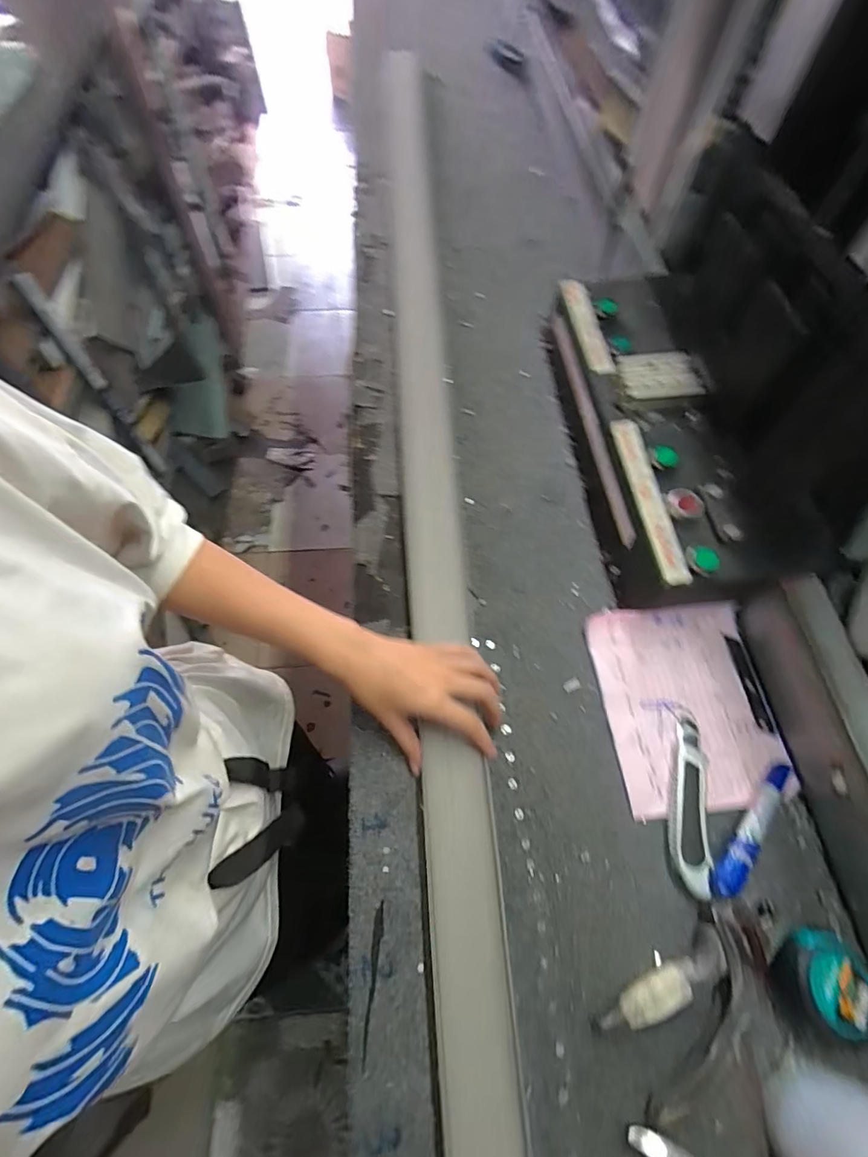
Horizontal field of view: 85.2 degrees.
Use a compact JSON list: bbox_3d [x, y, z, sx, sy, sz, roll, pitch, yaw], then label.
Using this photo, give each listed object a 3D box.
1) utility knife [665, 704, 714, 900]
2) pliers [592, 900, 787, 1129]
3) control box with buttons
[{"bbox_3d":[0.230,0.195,0.427,0.032,0.013,0.155,9,65,5],"label":"utility knife"},{"bbox_3d":[0.209,0.316,0.362,0.166,0.025,0.068,-33,69,-14],"label":"pliers"},{"bbox_3d":[0.247,-0.175,0.550,0.136,0.110,0.417,-6,65,-3],"label":"control box with buttons"}]

